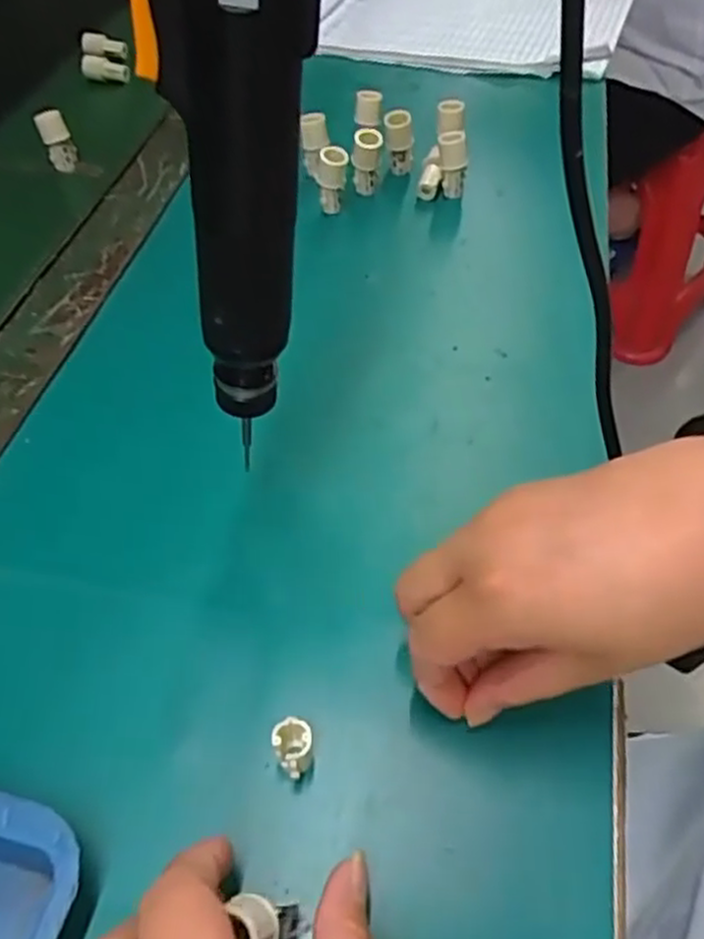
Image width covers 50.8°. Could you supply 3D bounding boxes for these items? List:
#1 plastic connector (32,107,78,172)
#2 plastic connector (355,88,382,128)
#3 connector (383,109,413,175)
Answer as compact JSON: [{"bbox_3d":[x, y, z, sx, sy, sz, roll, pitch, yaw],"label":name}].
[{"bbox_3d":[-0.227,-0.252,0.572,0.021,0.048,0.018,-22,53,-15],"label":"plastic connector"},{"bbox_3d":[0.012,-0.263,0.540,0.019,0.025,0.017,-4,49,3],"label":"plastic connector"},{"bbox_3d":[0.033,-0.231,0.526,0.020,0.045,0.019,-1,49,6],"label":"connector"}]

